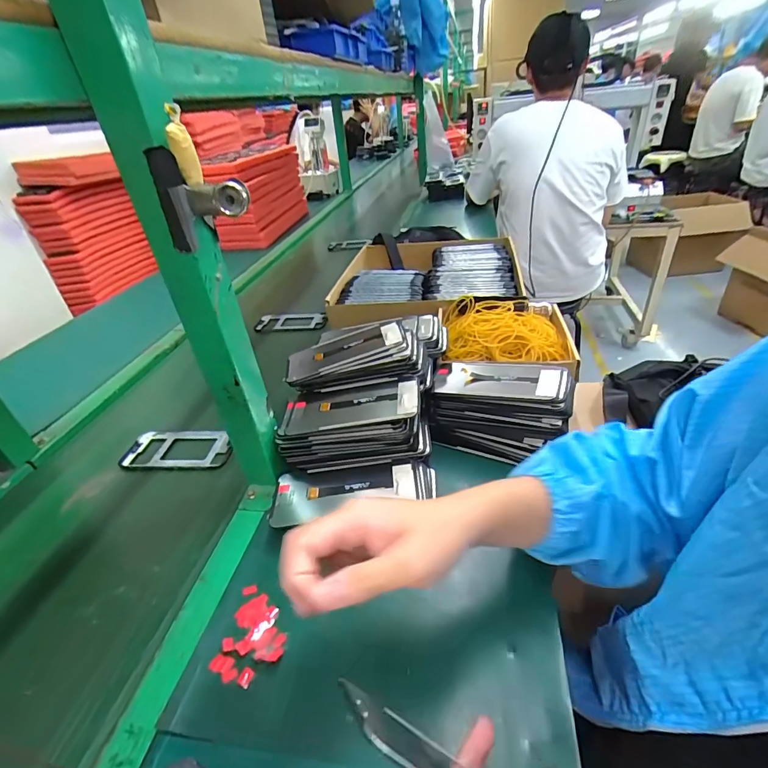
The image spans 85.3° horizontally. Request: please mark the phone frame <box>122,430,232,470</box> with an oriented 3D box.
[{"bbox_3d":[-0.296,0.092,0.606,0.160,0.006,0.080,-2,34,6],"label":"phone frame"}]

